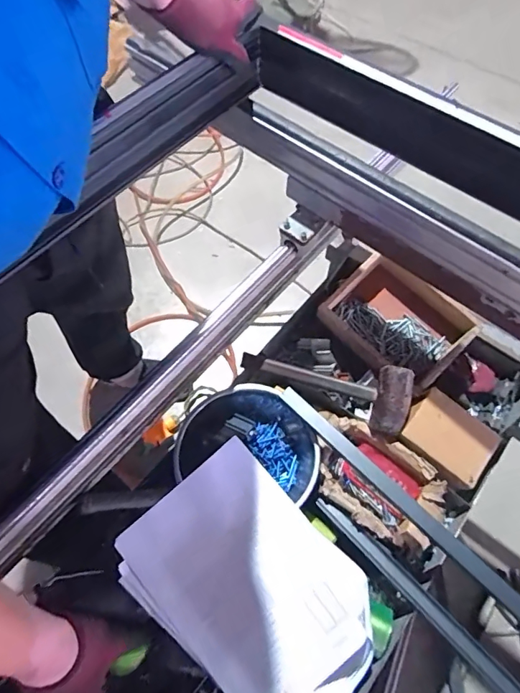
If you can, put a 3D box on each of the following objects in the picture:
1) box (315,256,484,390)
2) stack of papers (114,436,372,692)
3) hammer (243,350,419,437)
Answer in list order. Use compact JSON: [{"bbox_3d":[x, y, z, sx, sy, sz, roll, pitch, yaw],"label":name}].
[{"bbox_3d":[0.231,-0.039,0.774,0.165,0.059,0.224,-40,69,-18],"label":"box"},{"bbox_3d":[-0.006,0.309,0.580,0.215,0.027,0.329,-41,74,-18],"label":"stack of papers"},{"bbox_3d":[0.106,0.058,0.730,0.269,0.058,0.102,15,63,21],"label":"hammer"}]

